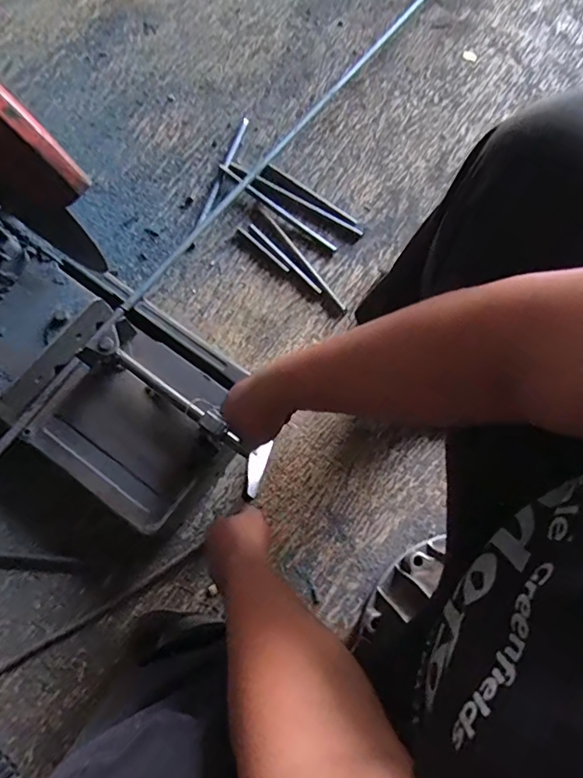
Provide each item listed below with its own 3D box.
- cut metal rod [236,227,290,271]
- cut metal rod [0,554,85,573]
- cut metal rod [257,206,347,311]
[{"bbox_3d":[-0.046,-0.227,0.795,0.109,0.005,0.007,42,77,9],"label":"cut metal rod"},{"bbox_3d":[-0.394,0.234,0.668,0.219,0.008,0.021,6,74,0],"label":"cut metal rod"},{"bbox_3d":[0.015,-0.214,0.794,0.009,0.004,0.226,-36,79,-11],"label":"cut metal rod"}]

